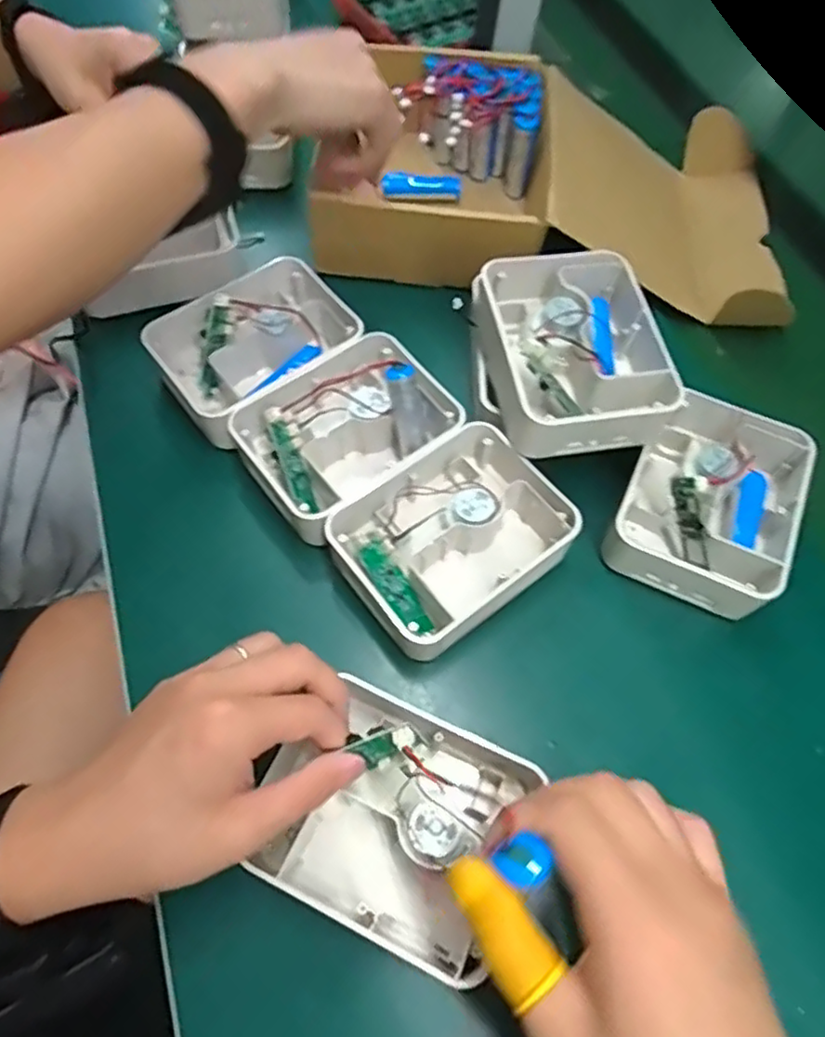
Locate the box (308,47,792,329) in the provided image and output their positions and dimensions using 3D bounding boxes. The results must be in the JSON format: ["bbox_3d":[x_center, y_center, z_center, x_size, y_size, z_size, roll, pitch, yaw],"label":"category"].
[{"bbox_3d":[0.129,-0.281,0.558,0.370,0.086,0.229,9,61,-1],"label":"box"}]

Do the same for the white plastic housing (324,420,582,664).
[{"bbox_3d":[0.027,0.012,0.411,0.139,0.048,0.104,-32,69,-21],"label":"white plastic housing"}]

